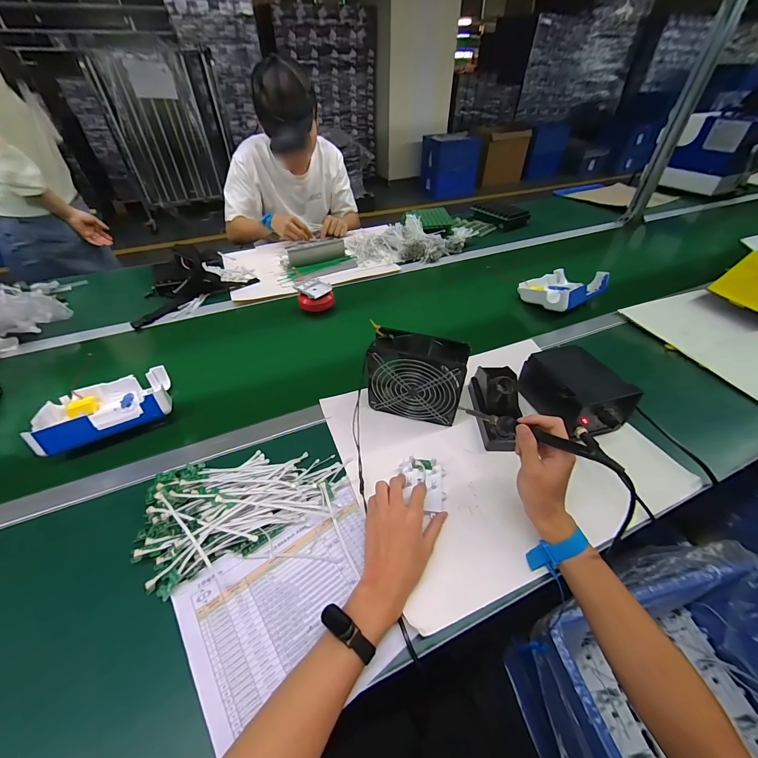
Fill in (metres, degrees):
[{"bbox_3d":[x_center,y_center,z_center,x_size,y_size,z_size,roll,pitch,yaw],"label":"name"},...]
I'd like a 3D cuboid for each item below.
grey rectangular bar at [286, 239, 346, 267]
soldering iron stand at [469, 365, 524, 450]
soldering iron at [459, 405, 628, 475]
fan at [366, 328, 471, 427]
[{"bbox_3d":[-0.191,-0.387,1.034,0.177,0.050,0.035,-17,47,-17],"label":"grey rectangular bar"},{"bbox_3d":[0.207,0.040,0.586,0.069,0.073,0.170,-1,45,-1],"label":"soldering iron stand"},{"bbox_3d":[0.184,0.066,0.425,0.020,0.022,0.209,-32,29,-28],"label":"soldering iron"},{"bbox_3d":[0.060,-0.002,0.561,0.153,0.141,0.064,10,46,10],"label":"fan"}]

